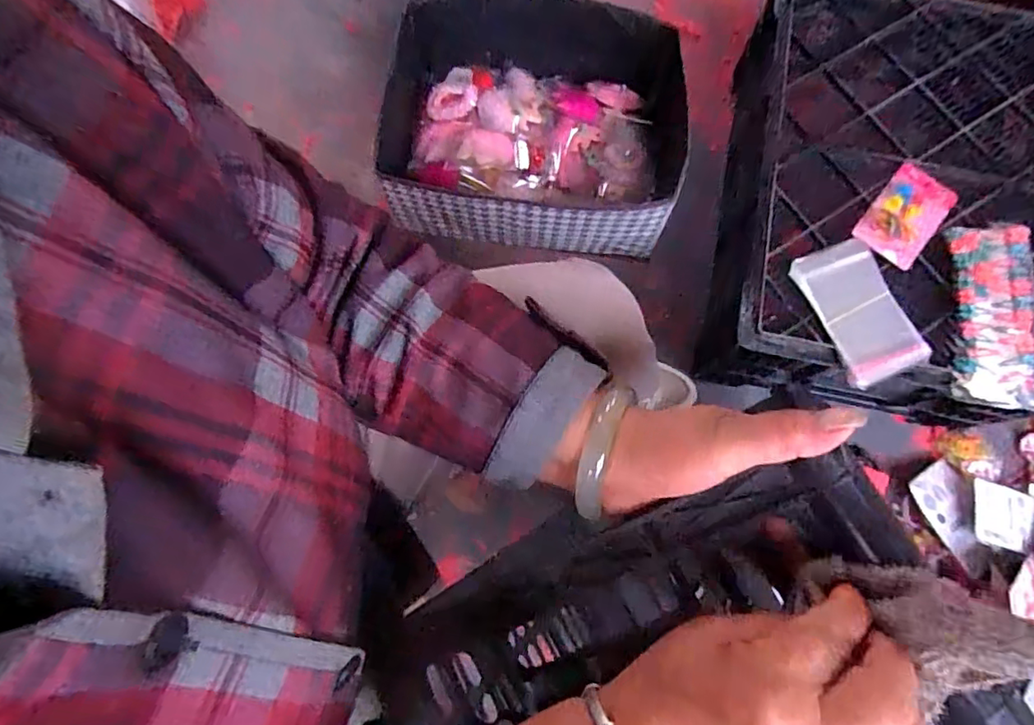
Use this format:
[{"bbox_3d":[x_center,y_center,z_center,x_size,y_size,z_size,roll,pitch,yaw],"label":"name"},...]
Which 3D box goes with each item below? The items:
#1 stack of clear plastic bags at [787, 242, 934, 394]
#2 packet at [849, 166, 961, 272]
[{"bbox_3d":[0.409,-0.062,0.666,0.100,0.020,0.164,-25,76,-6],"label":"stack of clear plastic bags"},{"bbox_3d":[0.492,-0.188,0.701,0.080,0.008,0.145,41,76,4],"label":"packet"}]

